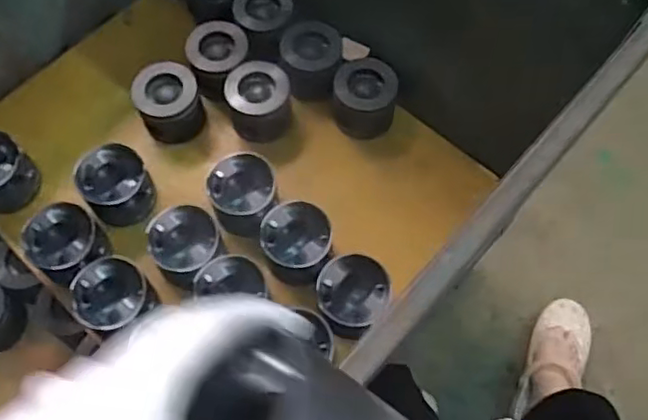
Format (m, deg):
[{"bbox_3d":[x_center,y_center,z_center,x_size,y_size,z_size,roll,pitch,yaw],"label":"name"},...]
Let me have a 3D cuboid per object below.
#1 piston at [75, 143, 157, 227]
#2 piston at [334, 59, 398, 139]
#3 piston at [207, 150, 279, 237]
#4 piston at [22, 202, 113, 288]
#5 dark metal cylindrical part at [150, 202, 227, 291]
[{"bbox_3d":[-0.277,-0.033,0.841,0.084,0.081,0.083,-39,71,-16],"label":"piston"},{"bbox_3d":[0.058,-0.158,0.886,0.087,0.066,0.090,0,66,0],"label":"piston"},{"bbox_3d":[-0.107,-0.018,0.826,0.090,0.059,0.105,-21,68,-9],"label":"piston"},{"bbox_3d":[-0.329,0.044,0.801,0.092,0.077,0.086,0,66,0],"label":"piston"},{"bbox_3d":[-0.171,0.045,0.799,0.091,0.062,0.091,-42,72,-17],"label":"dark metal cylindrical part"}]

